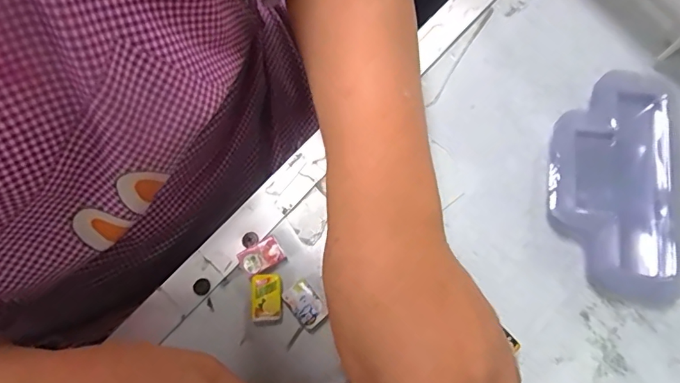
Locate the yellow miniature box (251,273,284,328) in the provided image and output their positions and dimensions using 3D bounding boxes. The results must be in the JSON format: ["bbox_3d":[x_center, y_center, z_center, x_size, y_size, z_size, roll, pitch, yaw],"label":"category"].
[{"bbox_3d":[-0.042,0.063,0.271,0.016,0.006,0.029,-5,73,-1],"label":"yellow miniature box"}]

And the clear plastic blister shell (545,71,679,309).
[{"bbox_3d":[0.167,-0.008,0.285,0.072,0.023,0.140,11,74,3],"label":"clear plastic blister shell"}]

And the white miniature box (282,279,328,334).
[{"bbox_3d":[-0.019,0.066,0.269,0.017,0.005,0.028,-37,77,-10],"label":"white miniature box"}]

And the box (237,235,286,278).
[{"bbox_3d":[-0.047,0.039,0.278,0.024,0.008,0.016,-31,76,-9],"label":"box"}]

